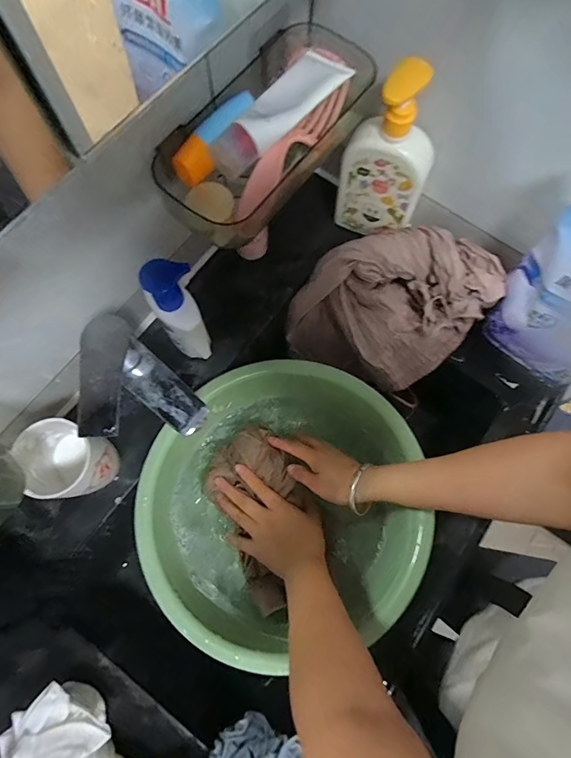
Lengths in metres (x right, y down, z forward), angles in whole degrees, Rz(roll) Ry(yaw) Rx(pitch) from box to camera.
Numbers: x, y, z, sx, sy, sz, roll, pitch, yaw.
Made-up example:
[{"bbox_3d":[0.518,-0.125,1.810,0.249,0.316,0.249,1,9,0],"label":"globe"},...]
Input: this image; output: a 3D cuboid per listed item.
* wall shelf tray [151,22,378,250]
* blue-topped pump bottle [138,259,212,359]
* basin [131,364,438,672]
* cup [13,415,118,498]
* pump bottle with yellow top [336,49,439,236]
[{"bbox_3d":[-0.019,-0.247,0.414,0.116,0.064,0.246,32,75,7],"label":"wall shelf tray"},{"bbox_3d":[-0.119,-0.068,0.460,0.053,0.154,0.049,-7,74,-4],"label":"blue-topped pump bottle"},{"bbox_3d":[-0.005,0.154,0.526,0.319,0.119,0.332,0,74,-2],"label":"basin"},{"bbox_3d":[-0.225,0.088,0.434,0.074,0.099,0.066,40,77,9],"label":"cup"},{"bbox_3d":[0.122,-0.259,0.487,0.100,0.221,0.066,21,74,4],"label":"pump bottle with yellow top"}]

